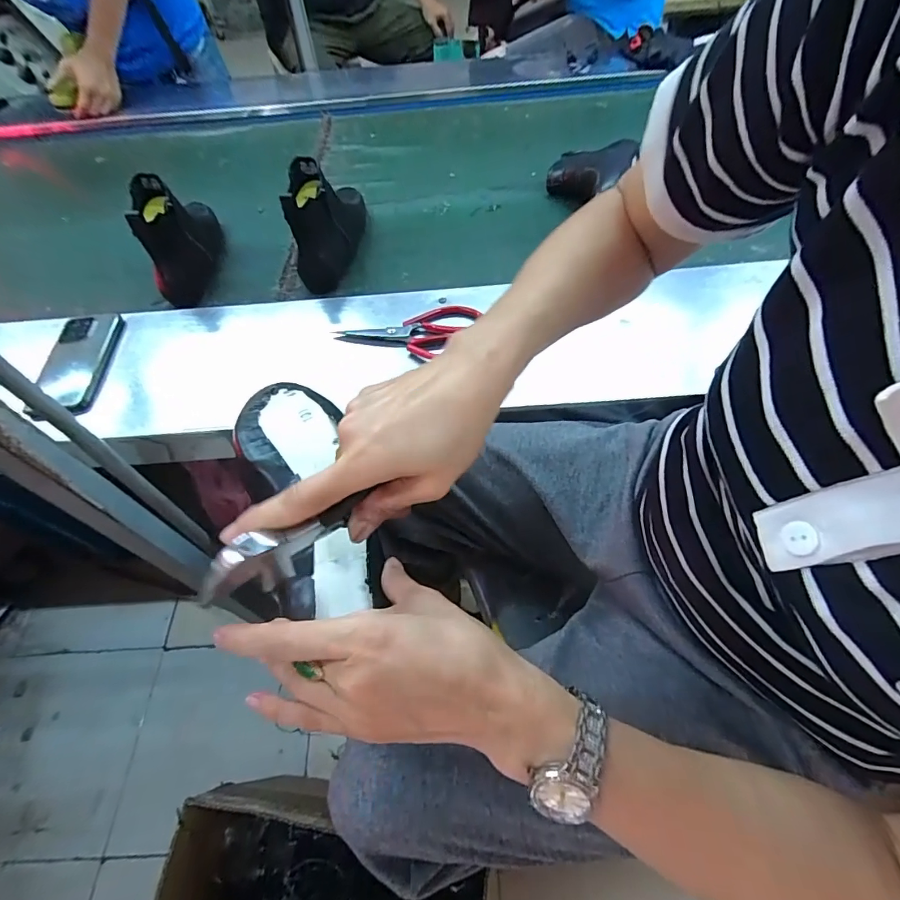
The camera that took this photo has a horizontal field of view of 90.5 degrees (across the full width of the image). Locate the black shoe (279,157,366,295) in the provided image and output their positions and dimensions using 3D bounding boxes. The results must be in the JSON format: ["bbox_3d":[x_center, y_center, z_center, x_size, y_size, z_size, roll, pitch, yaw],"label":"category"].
[{"bbox_3d":[-0.191,-0.379,0.703,0.076,0.139,0.236,-4,56,0],"label":"black shoe"}]

